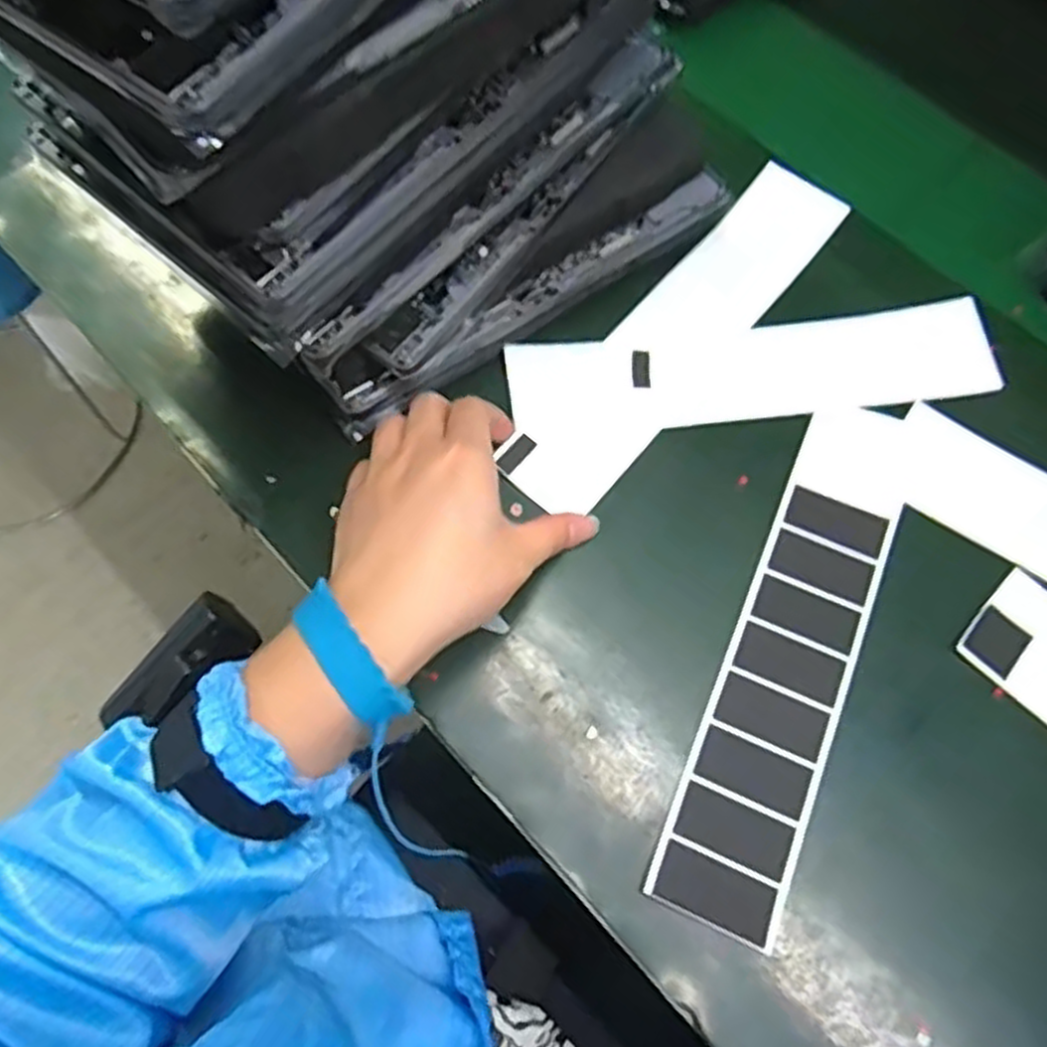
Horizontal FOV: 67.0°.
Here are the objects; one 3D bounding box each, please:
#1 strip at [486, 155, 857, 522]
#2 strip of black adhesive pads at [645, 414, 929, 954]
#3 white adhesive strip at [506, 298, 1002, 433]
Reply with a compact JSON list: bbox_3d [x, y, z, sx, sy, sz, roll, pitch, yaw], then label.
[{"bbox_3d":[0.088,-0.108,0.444,0.058,0.009,0.262,38,73,13],"label":"strip"},{"bbox_3d":[0.133,0.056,0.380,0.055,0.004,0.265,24,69,8],"label":"strip of black adhesive pads"},{"bbox_3d":[0.125,-0.085,0.436,0.262,0.011,0.059,-7,69,-3],"label":"white adhesive strip"}]

